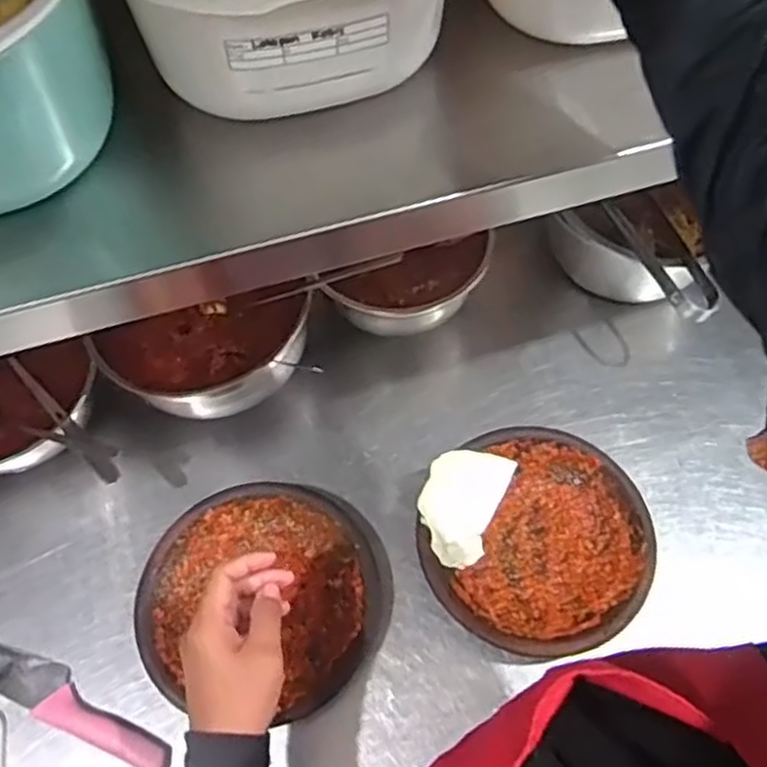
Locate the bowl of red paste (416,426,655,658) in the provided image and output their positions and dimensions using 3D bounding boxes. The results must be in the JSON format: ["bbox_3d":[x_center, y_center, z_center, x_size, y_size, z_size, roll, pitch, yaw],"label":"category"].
[{"bbox_3d":[0.132,0.133,0.642,0.190,0.041,0.190,0,62,1],"label":"bowl of red paste"}]

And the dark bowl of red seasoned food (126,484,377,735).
[{"bbox_3d":[-0.105,0.181,0.635,0.202,0.038,0.185,0,62,1],"label":"dark bowl of red seasoned food"}]

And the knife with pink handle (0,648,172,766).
[{"bbox_3d":[-0.288,0.249,0.608,0.258,0.021,0.038,20,64,11],"label":"knife with pink handle"}]

